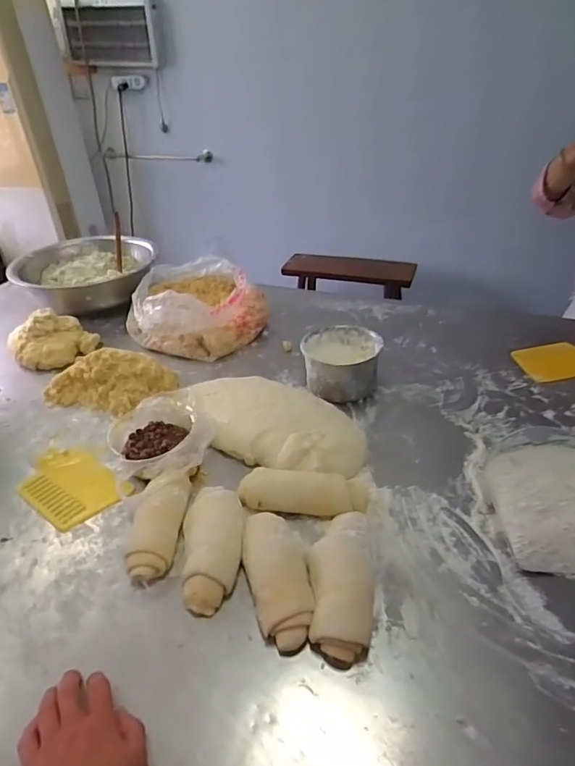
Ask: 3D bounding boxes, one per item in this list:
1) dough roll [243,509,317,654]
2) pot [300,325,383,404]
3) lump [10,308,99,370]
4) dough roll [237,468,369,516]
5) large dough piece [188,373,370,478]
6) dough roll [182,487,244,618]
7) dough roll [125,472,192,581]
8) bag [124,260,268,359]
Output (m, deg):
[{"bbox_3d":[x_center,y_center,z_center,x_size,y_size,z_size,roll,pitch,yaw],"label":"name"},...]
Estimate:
[{"bbox_3d":[-0.013,0.225,0.613,0.073,0.052,0.176,-12,35,-13],"label":"dough roll"},{"bbox_3d":[0.106,-0.037,0.962,0.145,0.088,0.140,-2,34,1],"label":"pot"},{"bbox_3d":[-0.530,-0.102,1.133,0.183,0.097,0.143,-21,38,-25],"label":"lump"},{"bbox_3d":[0.023,0.156,0.719,0.184,0.044,0.060,0,34,4],"label":"dough roll"},{"bbox_3d":[-0.026,0.067,0.865,0.350,0.052,0.184,21,41,32],"label":"large dough piece"},{"bbox_3d":[-0.098,0.213,0.667,0.083,0.044,0.184,-6,34,-5],"label":"dough roll"},{"bbox_3d":[-0.180,0.190,0.691,0.069,0.040,0.165,0,34,4],"label":"dough roll"},{"bbox_3d":[-0.228,-0.197,1.217,0.315,0.116,0.361,-14,35,-16],"label":"bag"}]

